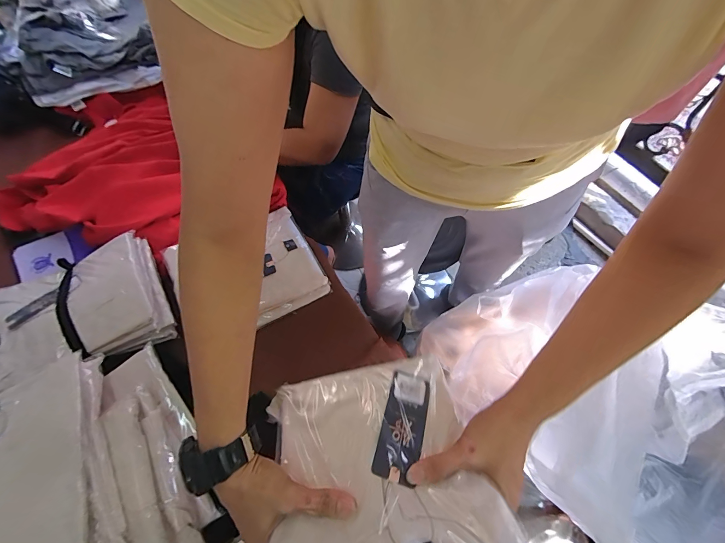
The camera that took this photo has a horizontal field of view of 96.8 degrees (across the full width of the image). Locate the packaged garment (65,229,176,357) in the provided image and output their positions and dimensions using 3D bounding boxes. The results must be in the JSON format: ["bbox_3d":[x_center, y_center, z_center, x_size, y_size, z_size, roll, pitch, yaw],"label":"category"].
[{"bbox_3d":[-0.455,0.045,0.593,0.148,0.068,0.222,-30,65,-12],"label":"packaged garment"}]

